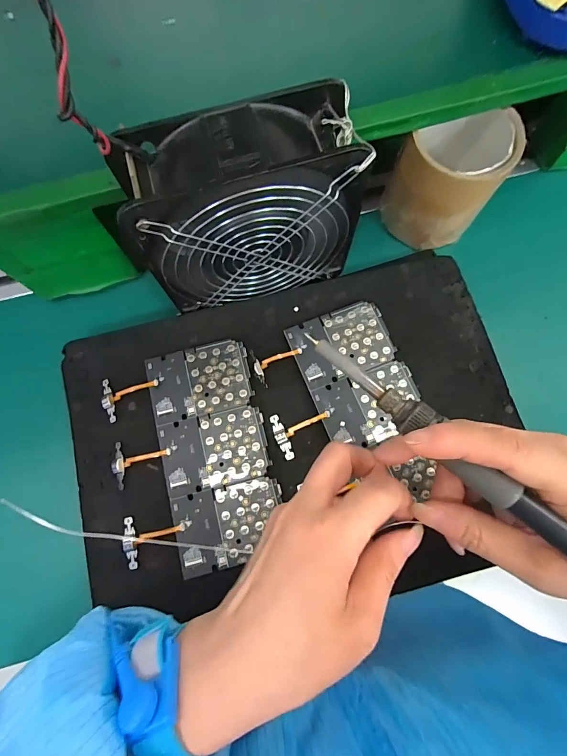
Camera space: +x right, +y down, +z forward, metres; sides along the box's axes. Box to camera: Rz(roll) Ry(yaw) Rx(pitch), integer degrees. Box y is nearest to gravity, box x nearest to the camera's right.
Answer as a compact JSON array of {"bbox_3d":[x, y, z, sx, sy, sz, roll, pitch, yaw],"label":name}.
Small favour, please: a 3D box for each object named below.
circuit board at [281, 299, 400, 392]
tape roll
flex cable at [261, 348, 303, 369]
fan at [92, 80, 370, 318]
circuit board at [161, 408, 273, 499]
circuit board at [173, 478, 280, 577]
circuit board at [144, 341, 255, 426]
[{"bbox_3d":[0.048,-0.029,0.298,0.078,0.004,0.056,-19,75,-5],"label":"circuit board"},{"bbox_3d":[0.139,-0.171,0.310,0.079,0.086,0.083,0,74,1],"label":"tape roll"},{"bbox_3d":[-0.002,-0.017,0.293,0.035,0.004,0.007,-23,74,-5],"label":"flex cable"},{"bbox_3d":[-0.028,-0.111,0.258,0.153,0.127,0.058,-15,75,-4],"label":"fan"},{"bbox_3d":[-0.053,0.055,0.279,0.078,0.004,0.055,-12,74,-3],"label":"circuit board"},{"bbox_3d":[-0.039,0.107,0.265,0.078,0.004,0.055,-14,75,-3],"label":"circuit board"},{"bbox_3d":[-0.067,0.002,0.291,0.079,0.004,0.056,-13,74,-3],"label":"circuit board"}]

